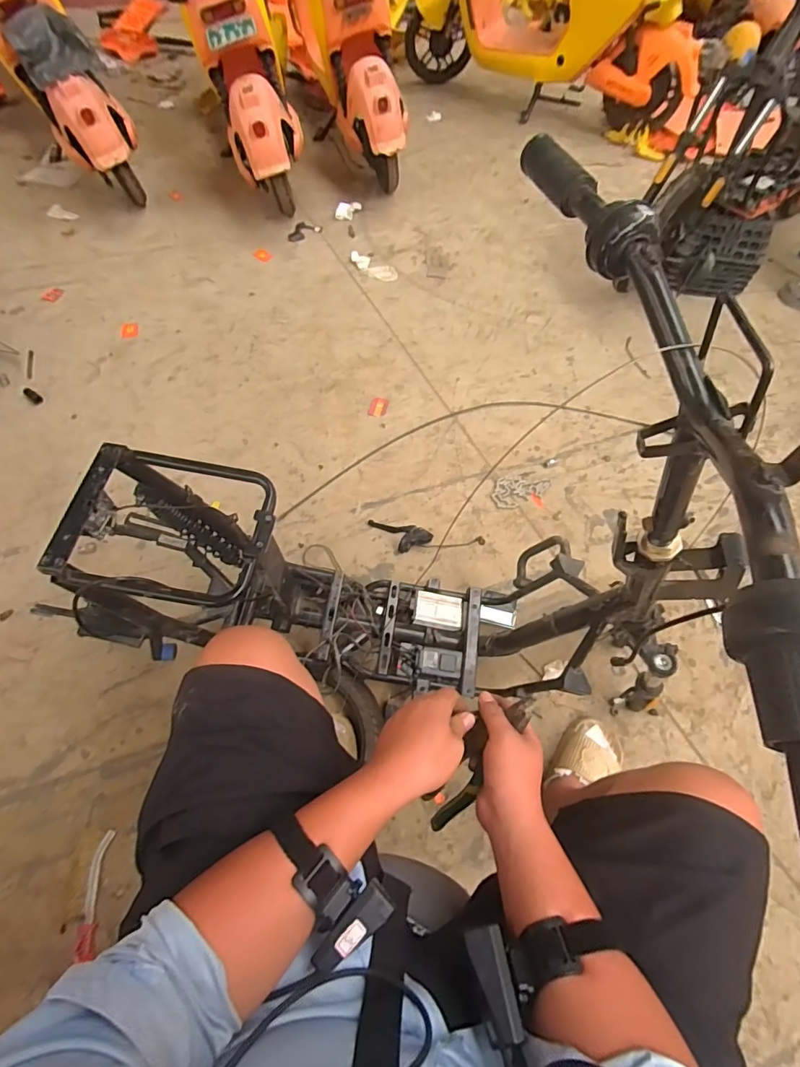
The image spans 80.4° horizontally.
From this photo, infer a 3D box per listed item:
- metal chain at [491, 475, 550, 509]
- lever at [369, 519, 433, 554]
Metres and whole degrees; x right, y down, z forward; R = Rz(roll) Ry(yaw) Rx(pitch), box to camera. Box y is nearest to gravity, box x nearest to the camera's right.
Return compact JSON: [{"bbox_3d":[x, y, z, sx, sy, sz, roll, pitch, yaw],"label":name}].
[{"bbox_3d":[0.324,-0.127,1.295,0.173,0.012,0.093,-26,64,-14],"label":"metal chain"},{"bbox_3d":[-0.001,0.007,1.192,0.162,0.033,0.079,7,61,3],"label":"lever"}]

